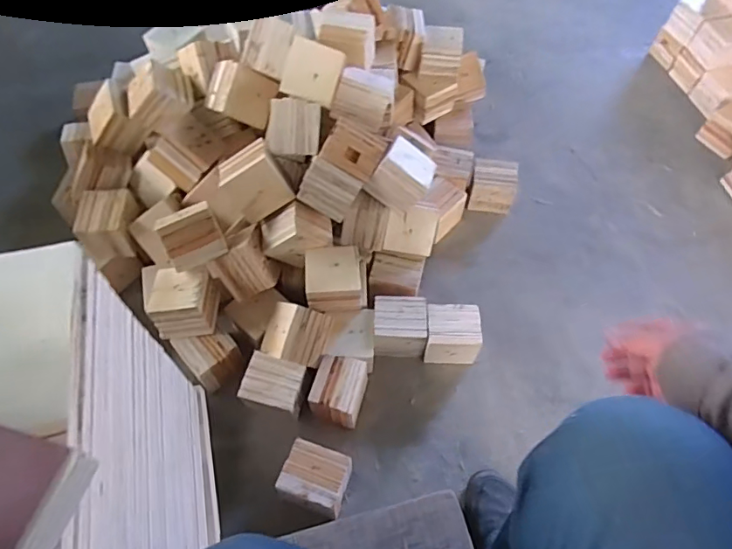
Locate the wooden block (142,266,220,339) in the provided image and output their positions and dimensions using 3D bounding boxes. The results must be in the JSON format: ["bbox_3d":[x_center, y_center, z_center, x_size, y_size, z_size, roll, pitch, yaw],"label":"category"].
[{"bbox_3d":[-0.323,0.048,0.894,0.104,0.094,0.107,-5,60,-2],"label":"wooden block"}]

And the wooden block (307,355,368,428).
[{"bbox_3d":[-0.047,0.204,0.887,0.080,0.089,0.100,13,61,8],"label":"wooden block"}]

